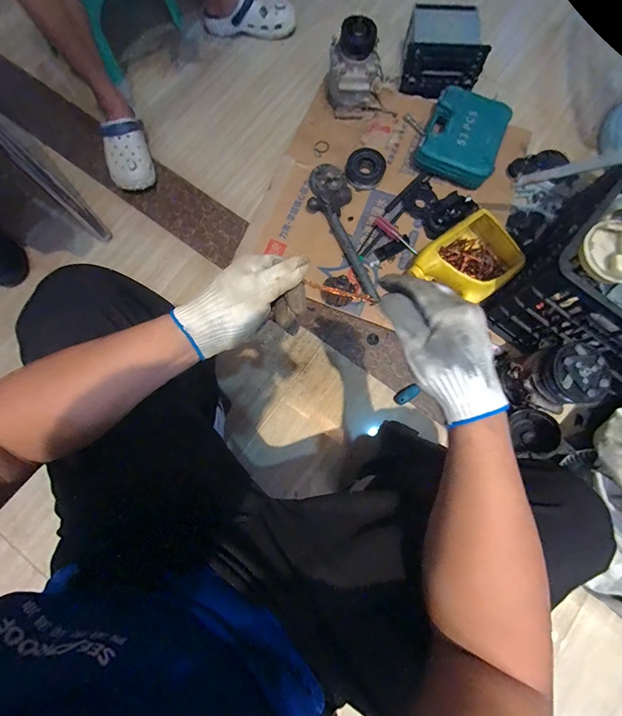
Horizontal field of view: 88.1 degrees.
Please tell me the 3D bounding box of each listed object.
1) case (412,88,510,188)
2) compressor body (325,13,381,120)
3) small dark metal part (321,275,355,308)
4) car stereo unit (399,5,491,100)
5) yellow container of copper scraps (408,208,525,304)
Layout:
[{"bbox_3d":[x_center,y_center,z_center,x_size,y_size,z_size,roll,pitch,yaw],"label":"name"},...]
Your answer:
[{"bbox_3d":[0.411,-0.597,0.870,0.205,0.050,0.249,21,80,4],"label":"case"},{"bbox_3d":[0.116,-0.776,0.868,0.151,0.193,0.122,9,77,2],"label":"compressor body"},{"bbox_3d":[0.063,-0.161,0.797,0.075,0.073,0.061,41,80,9],"label":"small dark metal part"},{"bbox_3d":[0.377,-0.880,0.925,0.218,0.106,0.210,7,77,2],"label":"car stereo unit"},{"bbox_3d":[0.379,-0.225,0.781,0.211,0.099,0.175,-34,79,-7],"label":"yellow container of copper scraps"}]

